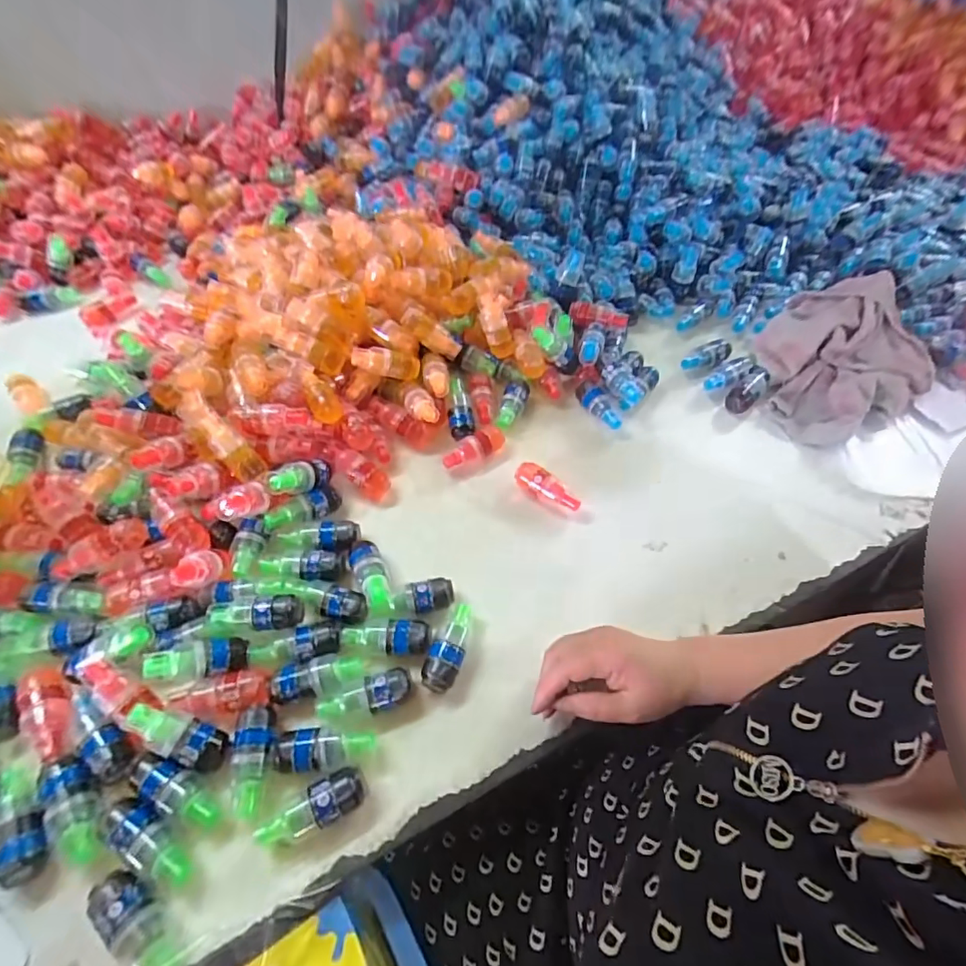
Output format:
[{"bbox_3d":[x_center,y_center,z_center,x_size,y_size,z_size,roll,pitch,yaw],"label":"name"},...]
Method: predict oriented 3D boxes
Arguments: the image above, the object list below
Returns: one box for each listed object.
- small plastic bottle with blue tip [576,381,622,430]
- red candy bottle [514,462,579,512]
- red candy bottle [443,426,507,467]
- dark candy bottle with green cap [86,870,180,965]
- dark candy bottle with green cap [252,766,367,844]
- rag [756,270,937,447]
[{"bbox_3d":[0.146,-0.098,0.624,0.028,0.025,0.077,-28,58,-20],"label":"small plastic bottle with blue tip"},{"bbox_3d":[0.068,0.009,0.544,0.075,0.032,0.025,37,61,24],"label":"red candy bottle"},{"bbox_3d":[-0.010,-0.039,0.575,0.079,0.029,0.025,-25,57,-18],"label":"red candy bottle"},{"bbox_3d":[-0.227,0.291,0.332,0.078,0.027,0.028,28,58,19],"label":"dark candy bottle with green cap"},{"bbox_3d":[-0.124,0.242,0.372,0.078,0.031,0.029,-23,57,-16],"label":"dark candy bottle with green cap"},{"bbox_3d":[0.452,-0.171,0.645,0.243,0.091,0.199,-27,58,-19],"label":"rag"}]

